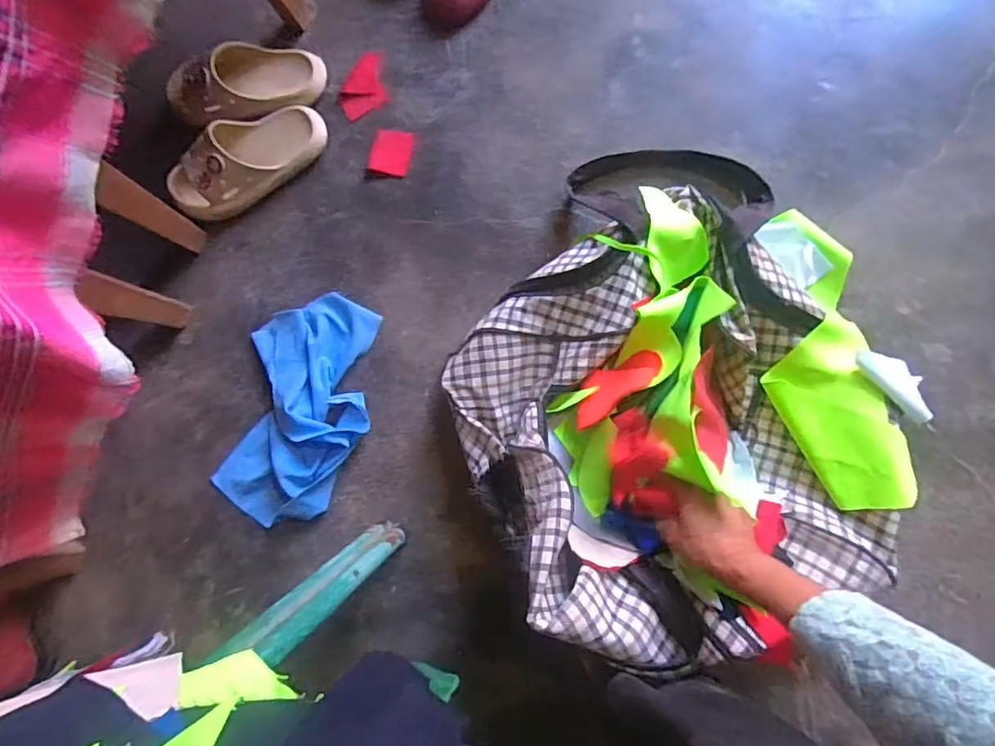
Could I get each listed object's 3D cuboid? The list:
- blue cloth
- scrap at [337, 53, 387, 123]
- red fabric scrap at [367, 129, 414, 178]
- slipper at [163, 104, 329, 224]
[{"bbox_3d":[-0.239,0.042,0.673,0.160,0.033,0.278,14,84,8],"label":"blue cloth"},{"bbox_3d":[-0.183,-0.385,0.740,0.073,0.006,0.071,-28,80,2],"label":"scrap"},{"bbox_3d":[-0.138,-0.289,0.720,0.050,0.009,0.060,12,84,7],"label":"red fabric scrap"},{"bbox_3d":[-0.323,-0.277,0.713,0.211,0.063,0.084,-29,80,1],"label":"slipper"}]

